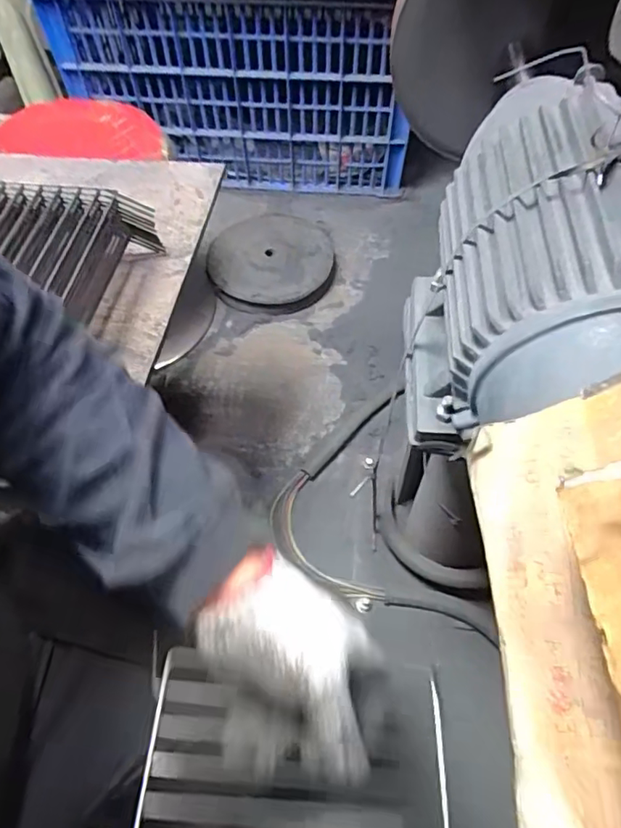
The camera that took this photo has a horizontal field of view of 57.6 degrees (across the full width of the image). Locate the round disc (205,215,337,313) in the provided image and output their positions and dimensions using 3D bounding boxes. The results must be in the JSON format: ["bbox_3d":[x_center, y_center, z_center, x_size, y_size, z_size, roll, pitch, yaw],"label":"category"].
[{"bbox_3d":[-0.091,-0.358,1.313,0.294,0.063,0.281,-1,58,1],"label":"round disc"}]

